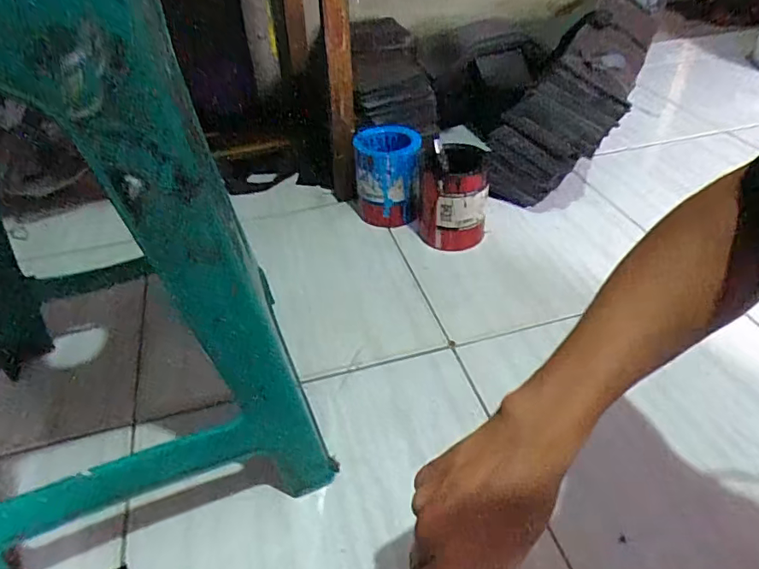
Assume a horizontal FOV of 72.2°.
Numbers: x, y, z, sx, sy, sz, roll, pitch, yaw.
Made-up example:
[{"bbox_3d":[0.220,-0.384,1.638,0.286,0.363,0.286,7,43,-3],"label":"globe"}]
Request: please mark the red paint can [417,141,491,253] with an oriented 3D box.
[{"bbox_3d":[0.116,-0.135,0.817,0.098,0.151,0.097,-1,42,1],"label":"red paint can"}]

